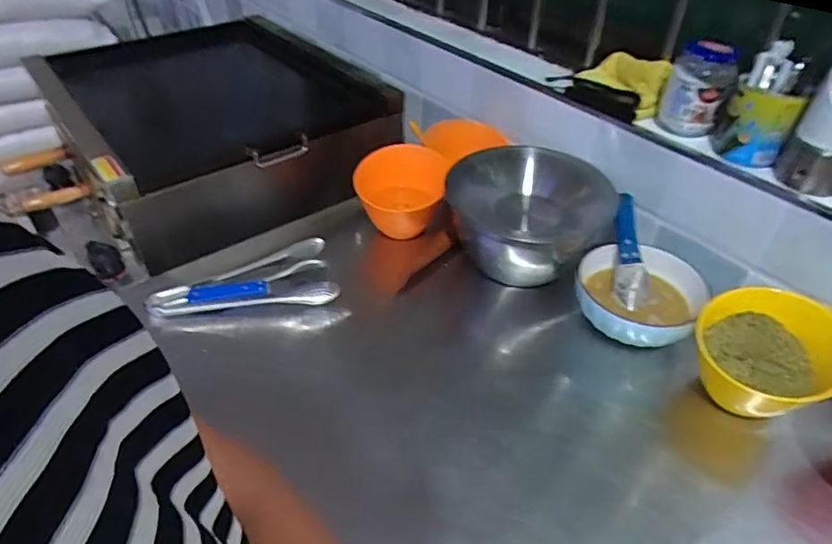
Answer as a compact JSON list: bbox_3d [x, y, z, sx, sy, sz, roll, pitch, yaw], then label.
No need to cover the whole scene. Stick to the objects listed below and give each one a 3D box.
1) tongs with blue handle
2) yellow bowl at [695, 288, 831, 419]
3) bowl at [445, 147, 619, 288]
[{"bbox_3d":[-0.252,0.013,0.840,0.249,0.044,0.106,-6,42,-9],"label":"tongs with blue handle"},{"bbox_3d":[0.445,0.105,0.689,0.169,0.095,0.157,28,47,27],"label":"yellow bowl"},{"bbox_3d":[0.179,-0.094,0.892,0.242,0.141,0.250,1,41,-1],"label":"bowl"}]

